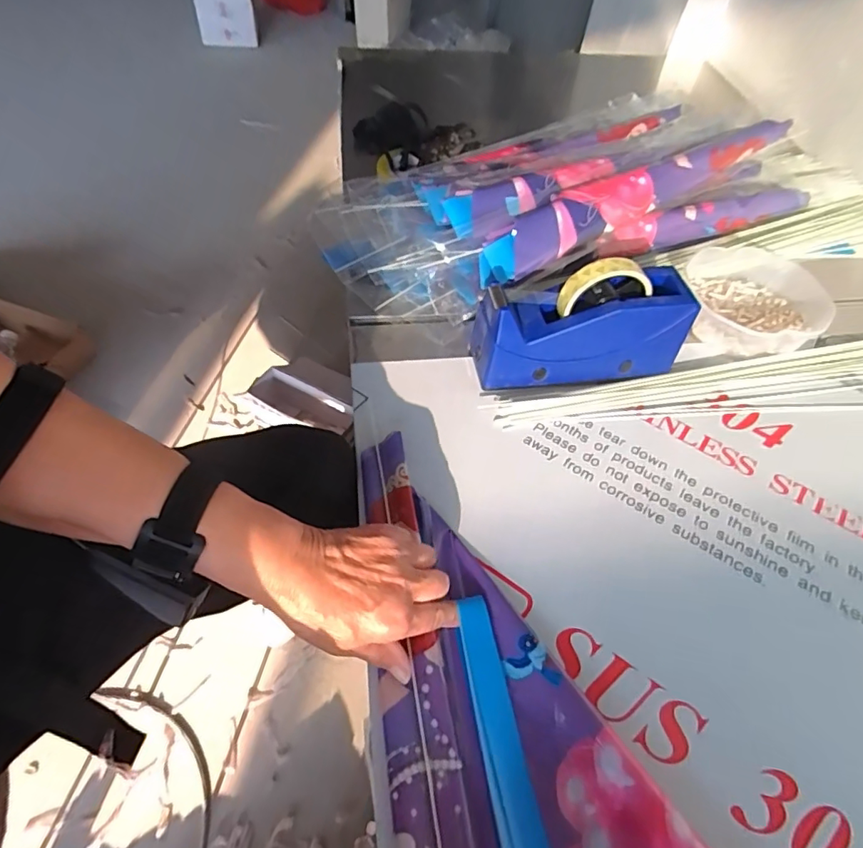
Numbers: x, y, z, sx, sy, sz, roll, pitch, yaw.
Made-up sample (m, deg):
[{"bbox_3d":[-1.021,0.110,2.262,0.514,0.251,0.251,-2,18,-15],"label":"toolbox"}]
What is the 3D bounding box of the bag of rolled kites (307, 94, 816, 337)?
[{"bbox_3d":[0.167,-0.289,0.673,0.594,0.112,0.239,-21,58,-18],"label":"bag of rolled kites"}]

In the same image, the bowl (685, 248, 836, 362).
[{"bbox_3d":[0.379,-0.138,0.608,0.148,0.040,0.158,17,55,9],"label":"bowl"}]

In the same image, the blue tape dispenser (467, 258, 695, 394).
[{"bbox_3d":[0.147,-0.098,0.516,0.208,0.120,0.067,-4,54,-6],"label":"blue tape dispenser"}]

